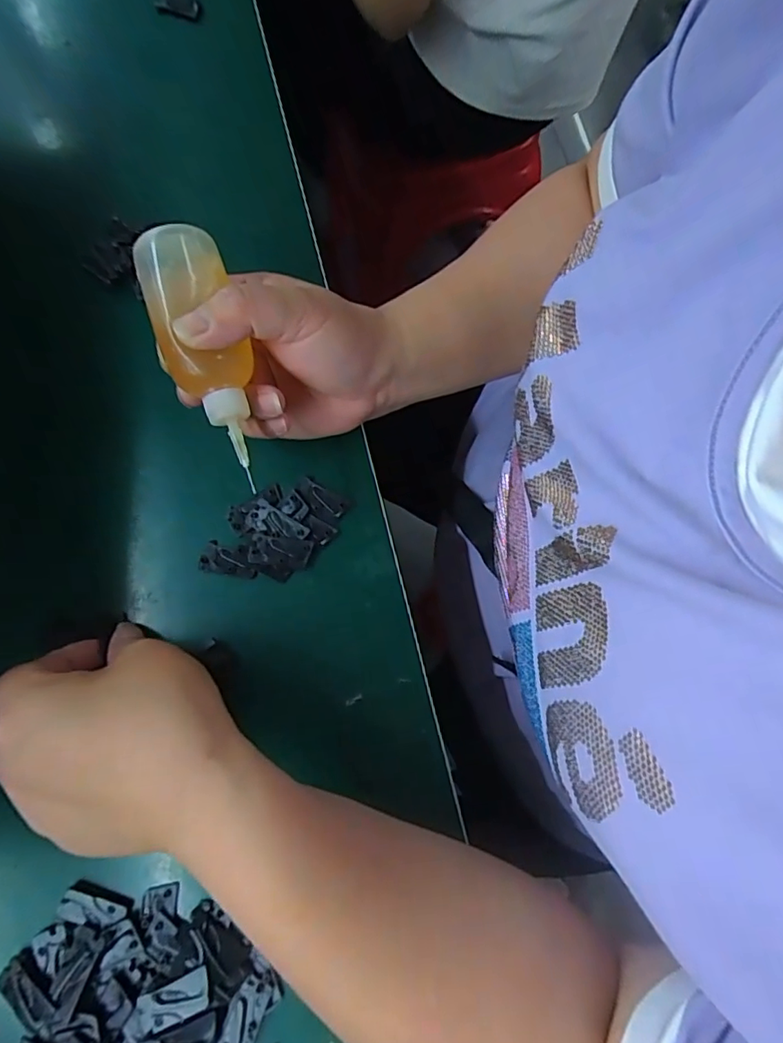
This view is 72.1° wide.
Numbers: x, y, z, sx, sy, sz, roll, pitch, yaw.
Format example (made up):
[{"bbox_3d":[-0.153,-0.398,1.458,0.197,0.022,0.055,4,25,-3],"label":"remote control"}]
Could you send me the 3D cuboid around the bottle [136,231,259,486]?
[{"bbox_3d":[-0.090,-0.077,0.250,0.041,0.037,0.110,-14,80,-2],"label":"bottle"}]

